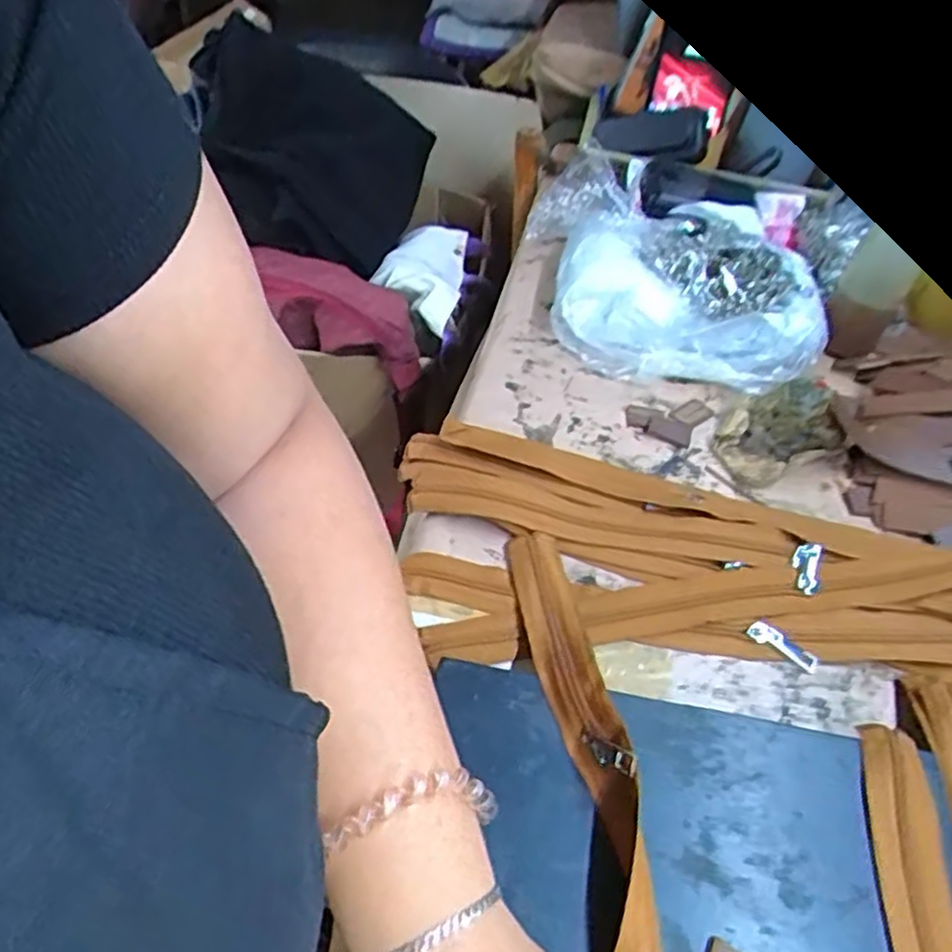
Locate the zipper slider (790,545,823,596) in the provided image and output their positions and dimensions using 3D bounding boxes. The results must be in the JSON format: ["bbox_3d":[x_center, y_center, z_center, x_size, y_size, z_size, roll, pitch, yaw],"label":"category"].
[{"bbox_3d":[0.198,0.055,0.440,0.017,0.005,0.034,17,49,9],"label":"zipper slider"}]

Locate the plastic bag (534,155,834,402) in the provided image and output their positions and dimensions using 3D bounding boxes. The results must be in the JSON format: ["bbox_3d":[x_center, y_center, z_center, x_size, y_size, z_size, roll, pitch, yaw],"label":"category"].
[{"bbox_3d":[0.156,-0.162,0.586,0.247,0.083,0.182,21,49,13],"label":"plastic bag"}]

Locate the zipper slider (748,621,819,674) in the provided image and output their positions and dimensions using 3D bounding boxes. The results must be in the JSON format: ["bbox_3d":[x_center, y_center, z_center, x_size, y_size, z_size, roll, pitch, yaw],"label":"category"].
[{"bbox_3d":[0.172,0.096,0.412,0.040,0.004,0.011,33,54,13],"label":"zipper slider"}]

